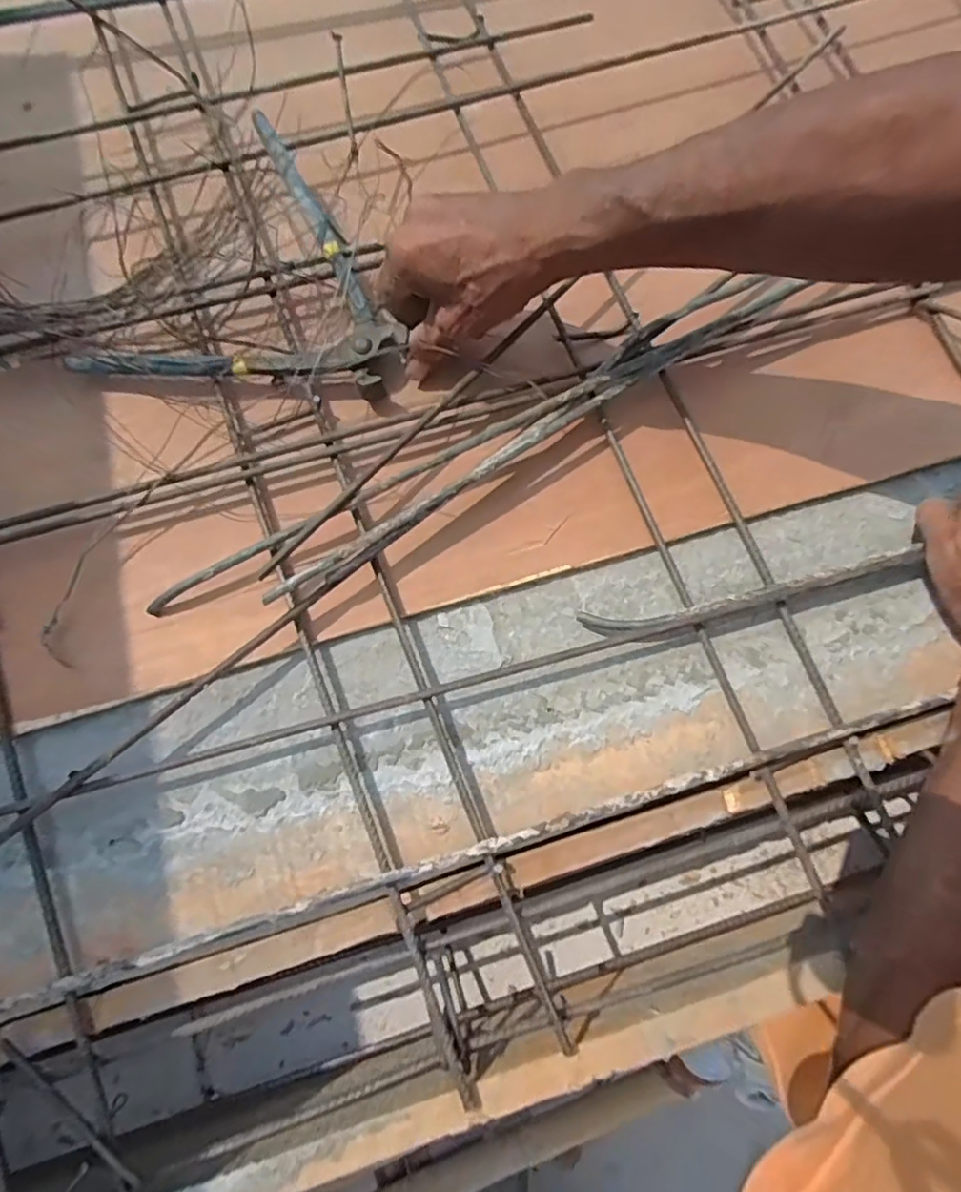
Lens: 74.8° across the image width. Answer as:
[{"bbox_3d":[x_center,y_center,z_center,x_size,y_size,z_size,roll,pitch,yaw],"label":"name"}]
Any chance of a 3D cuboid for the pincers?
[{"bbox_3d":[-0.150,-0.230,0.417,0.210,0.031,0.186,3,72,1],"label":"pincers"}]

